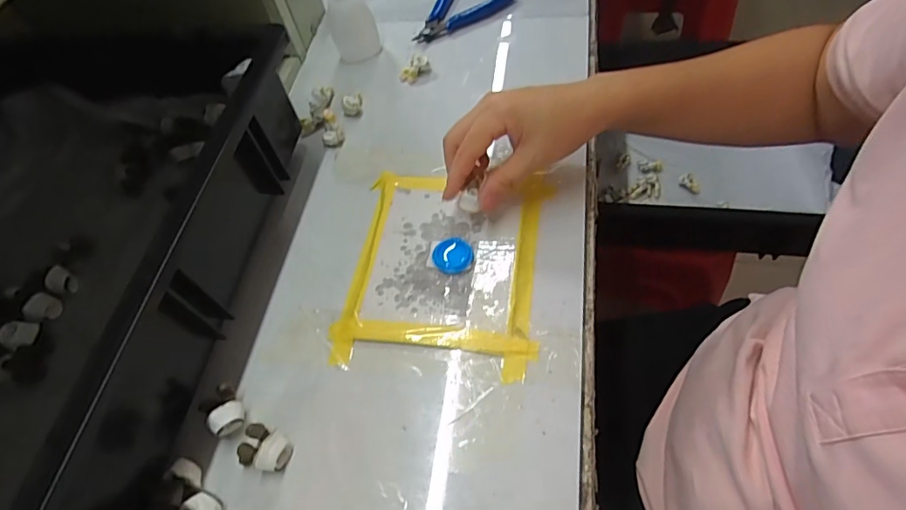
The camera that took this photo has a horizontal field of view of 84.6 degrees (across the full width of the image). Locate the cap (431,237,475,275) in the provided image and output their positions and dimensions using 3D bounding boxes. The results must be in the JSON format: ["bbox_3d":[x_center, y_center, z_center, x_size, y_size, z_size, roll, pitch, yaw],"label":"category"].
[{"bbox_3d":[0.000,0.000,0.373,0.030,0.007,0.029,7,59,11],"label":"cap"}]

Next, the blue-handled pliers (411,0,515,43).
[{"bbox_3d":[0.017,-0.266,0.537,0.077,0.010,0.119,19,62,18],"label":"blue-handled pliers"}]

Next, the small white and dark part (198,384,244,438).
[{"bbox_3d":[-0.148,0.101,0.322,0.023,0.018,0.027,-37,61,-16],"label":"small white and dark part"}]

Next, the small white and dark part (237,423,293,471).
[{"bbox_3d":[-0.116,0.119,0.307,0.028,0.014,0.024,12,60,14],"label":"small white and dark part"}]

